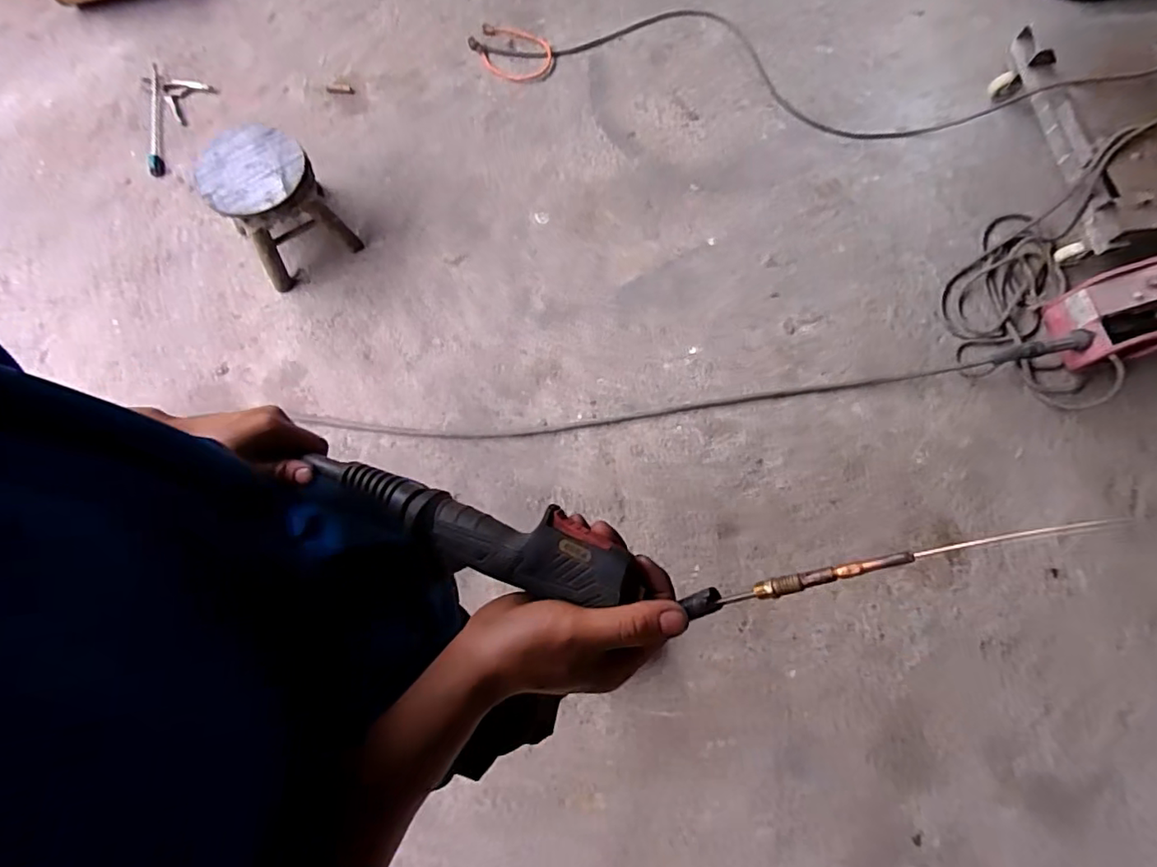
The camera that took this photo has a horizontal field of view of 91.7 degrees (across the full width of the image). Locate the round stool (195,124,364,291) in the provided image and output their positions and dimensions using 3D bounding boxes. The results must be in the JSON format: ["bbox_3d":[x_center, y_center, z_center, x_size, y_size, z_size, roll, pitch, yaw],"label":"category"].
[{"bbox_3d":[-0.823,-0.629,1.543,0.270,0.305,0.306,-33,78,-8],"label":"round stool"}]

